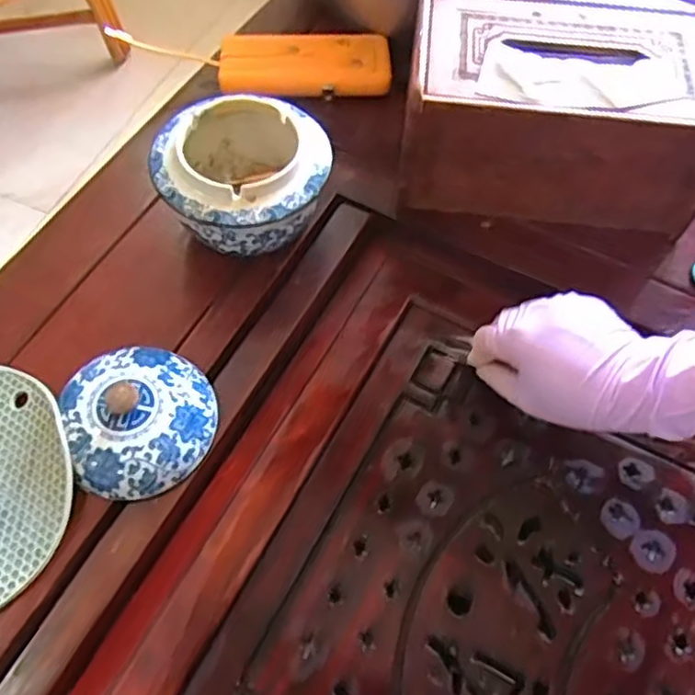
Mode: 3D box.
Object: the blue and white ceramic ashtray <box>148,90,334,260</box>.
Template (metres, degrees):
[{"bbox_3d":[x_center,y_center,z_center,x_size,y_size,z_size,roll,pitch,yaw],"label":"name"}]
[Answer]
[{"bbox_3d":[-0.072,-0.116,0.462,0.114,0.067,0.108,0,61,-3],"label":"blue and white ceramic ashtray"}]

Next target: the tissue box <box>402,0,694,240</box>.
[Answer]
[{"bbox_3d":[0.155,-0.180,0.496,0.212,0.104,0.126,6,61,1],"label":"tissue box"}]

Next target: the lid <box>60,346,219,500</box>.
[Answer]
[{"bbox_3d":[-0.127,0.039,0.403,0.085,0.034,0.091,1,61,-2],"label":"lid"}]

